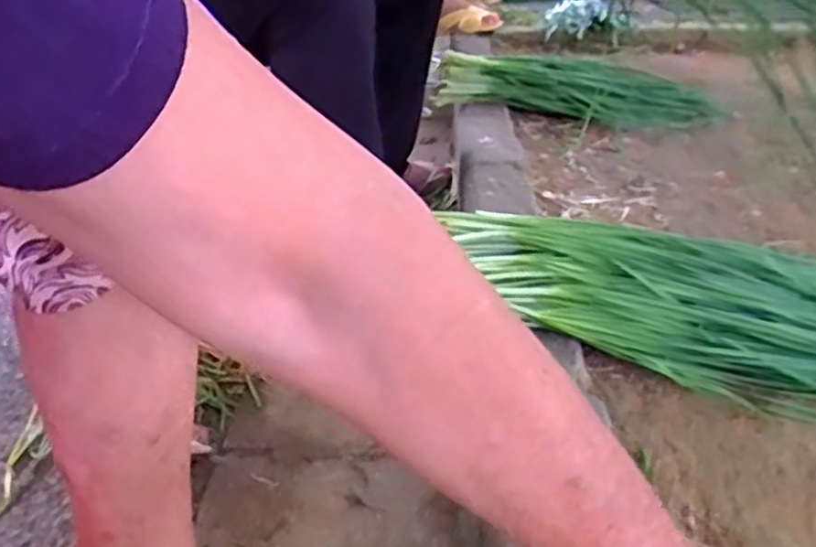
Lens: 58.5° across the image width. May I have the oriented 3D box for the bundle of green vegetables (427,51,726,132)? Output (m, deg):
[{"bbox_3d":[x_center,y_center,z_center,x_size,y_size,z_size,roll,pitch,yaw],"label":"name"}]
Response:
[{"bbox_3d":[0.271,-0.303,1.176,0.429,0.081,0.097,7,30,10],"label":"bundle of green vegetables"}]

